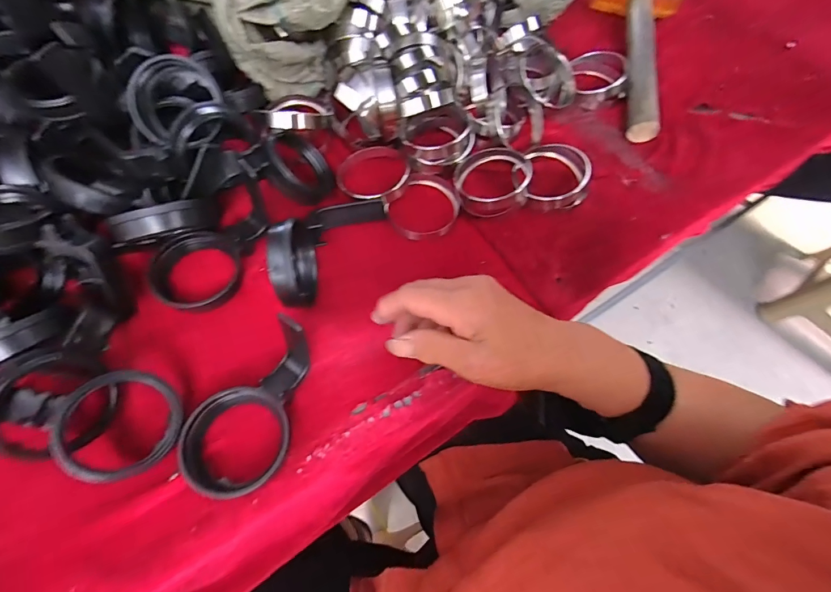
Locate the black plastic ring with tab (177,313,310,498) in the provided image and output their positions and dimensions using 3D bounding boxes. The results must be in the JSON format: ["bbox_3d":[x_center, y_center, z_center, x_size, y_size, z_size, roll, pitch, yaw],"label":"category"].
[{"bbox_3d":[-0.112,0.079,0.278,0.066,0.028,0.120,29,67,11],"label":"black plastic ring with tab"}]

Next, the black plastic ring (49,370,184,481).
[{"bbox_3d":[-0.192,0.084,0.253,0.068,0.008,0.066,10,70,-28],"label":"black plastic ring"}]

